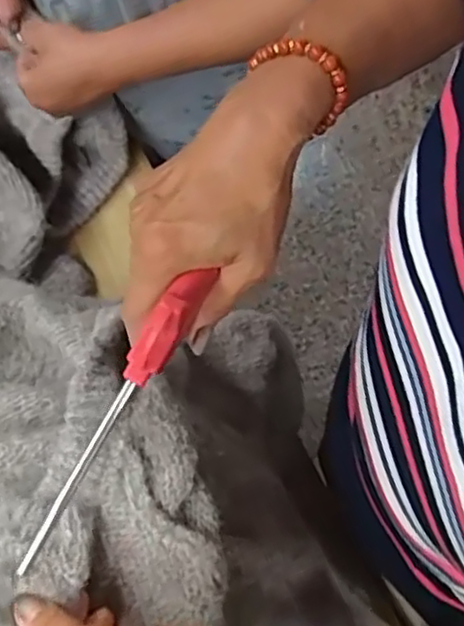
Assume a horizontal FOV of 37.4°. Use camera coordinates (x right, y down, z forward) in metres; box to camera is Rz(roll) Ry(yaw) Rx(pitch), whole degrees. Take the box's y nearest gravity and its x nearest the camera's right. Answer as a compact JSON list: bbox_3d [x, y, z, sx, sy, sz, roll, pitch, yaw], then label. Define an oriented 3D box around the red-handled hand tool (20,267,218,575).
[{"bbox_3d":[-0.056,0.047,0.325,0.018,0.024,0.160,30,84,11],"label":"red-handled hand tool"}]

